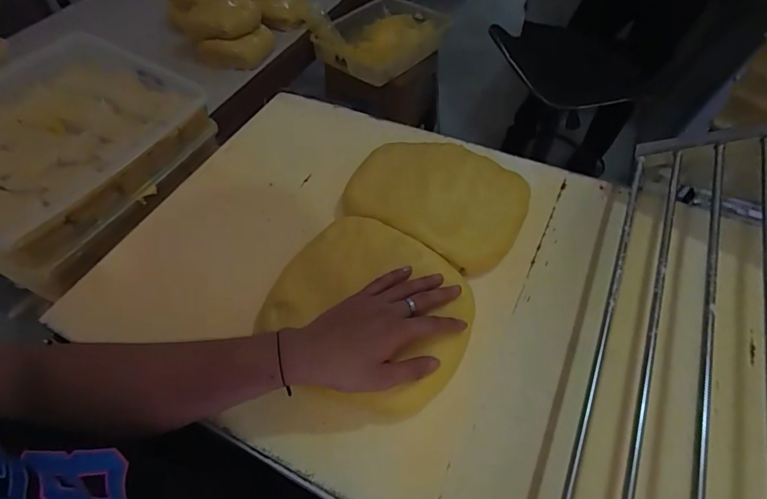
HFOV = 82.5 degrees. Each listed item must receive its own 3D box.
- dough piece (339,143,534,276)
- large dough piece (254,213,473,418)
[{"bbox_3d":[0.065,-0.068,0.555,0.223,0.060,0.168,22,56,17],"label":"dough piece"},{"bbox_3d":[-0.017,0.060,0.465,0.212,0.043,0.186,26,57,20],"label":"large dough piece"}]

